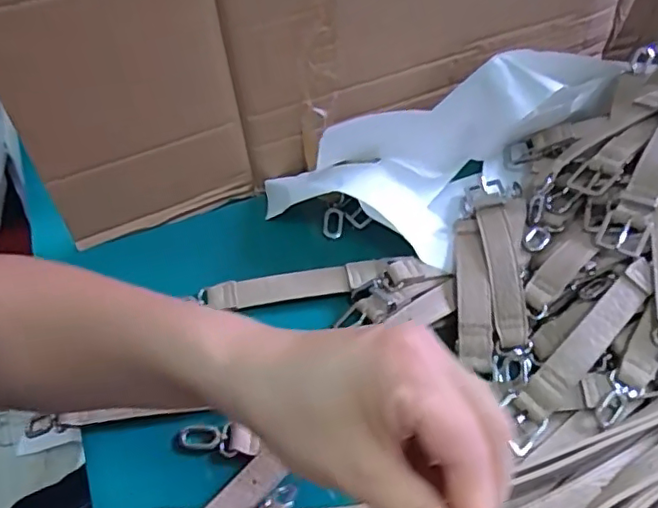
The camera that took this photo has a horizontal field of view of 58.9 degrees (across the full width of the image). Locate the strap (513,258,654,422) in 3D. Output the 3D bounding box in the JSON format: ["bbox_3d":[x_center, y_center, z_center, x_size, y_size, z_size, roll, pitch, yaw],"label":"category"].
[{"bbox_3d":[0.192,0.061,0.424,0.146,0.015,0.026,-44,66,-13],"label":"strap"}]

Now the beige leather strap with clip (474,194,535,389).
[{"bbox_3d":[0.138,0.019,0.464,0.025,0.025,0.164,1,55,0],"label":"beige leather strap with clip"}]

